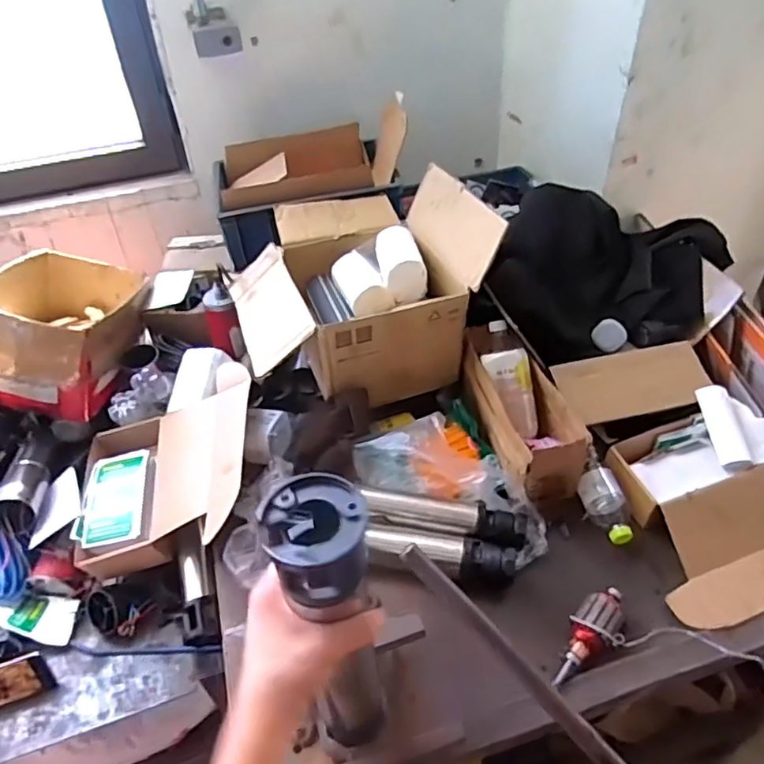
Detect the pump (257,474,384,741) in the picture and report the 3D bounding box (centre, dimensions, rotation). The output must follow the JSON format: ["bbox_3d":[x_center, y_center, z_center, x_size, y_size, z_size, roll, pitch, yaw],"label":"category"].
[{"bbox_3d":[-0.032,0.224,0.511,0.069,0.346,0.072,-4,39,3],"label":"pump"}]

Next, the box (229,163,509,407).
[{"bbox_3d":[-0.062,-0.209,1.096,0.418,0.232,0.436,-14,43,-13],"label":"box"}]

